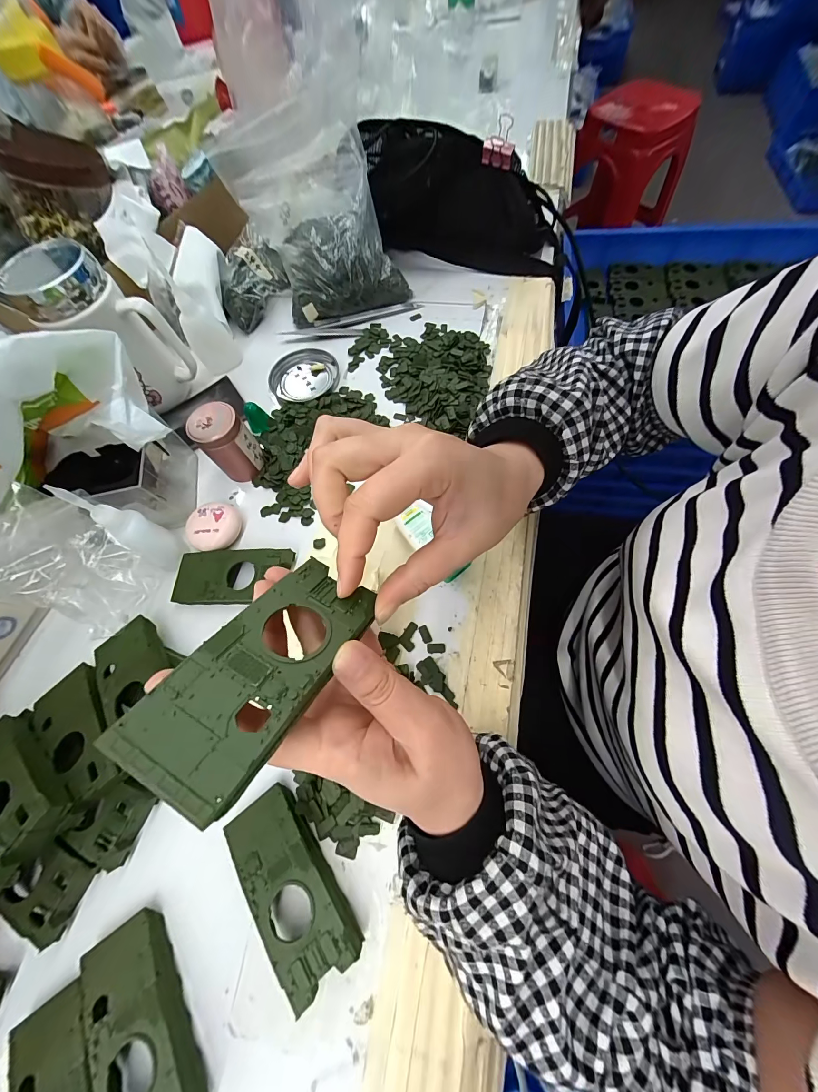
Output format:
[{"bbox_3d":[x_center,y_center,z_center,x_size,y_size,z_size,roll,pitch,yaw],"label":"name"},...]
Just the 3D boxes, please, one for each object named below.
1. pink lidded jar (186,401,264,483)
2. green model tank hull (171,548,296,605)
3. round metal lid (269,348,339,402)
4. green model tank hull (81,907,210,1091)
[{"bbox_3d":[-0.172,-0.099,0.334,0.045,0.059,0.040,-42,70,-11],"label":"pink lidded jar"},{"bbox_3d":[-0.156,0.026,0.305,0.106,0.015,0.047,0,67,5],"label":"green model tank hull"},{"bbox_3d":[-0.122,-0.197,0.407,0.079,0.014,0.069,-13,67,0],"label":"round metal lid"},{"bbox_3d":[-0.158,0.282,0.202,0.049,0.014,0.102,-33,69,-9],"label":"green model tank hull"}]

